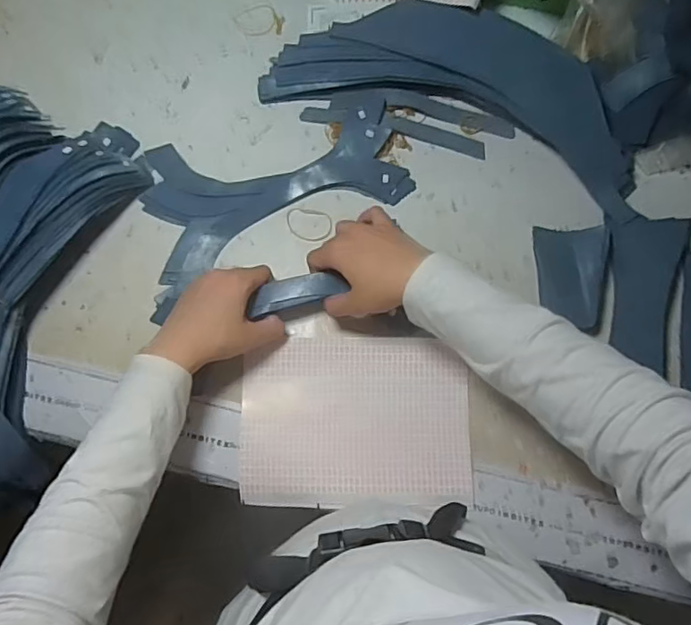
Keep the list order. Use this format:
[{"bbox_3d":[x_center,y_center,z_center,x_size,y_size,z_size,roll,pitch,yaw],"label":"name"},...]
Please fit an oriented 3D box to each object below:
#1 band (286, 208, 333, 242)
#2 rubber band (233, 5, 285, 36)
[{"bbox_3d":[-0.036,-0.086,0.544,0.045,0.004,0.031,9,78,3],"label":"band"},{"bbox_3d":[-0.092,-0.312,0.597,0.054,0.004,0.036,-3,77,0],"label":"rubber band"}]

